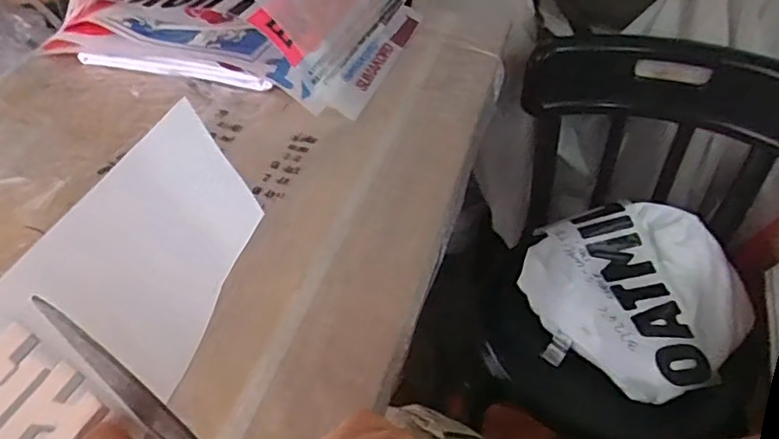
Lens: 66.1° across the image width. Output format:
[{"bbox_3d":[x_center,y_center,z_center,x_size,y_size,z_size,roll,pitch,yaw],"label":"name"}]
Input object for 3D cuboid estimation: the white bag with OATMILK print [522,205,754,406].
[{"bbox_3d":[0.368,0.103,0.865,0.310,0.085,0.287,-7,44,-8],"label":"white bag with OATMILK print"}]

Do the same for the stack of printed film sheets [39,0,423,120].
[{"bbox_3d":[-0.171,-0.271,0.705,0.355,0.145,0.268,13,44,12],"label":"stack of printed film sheets"}]

